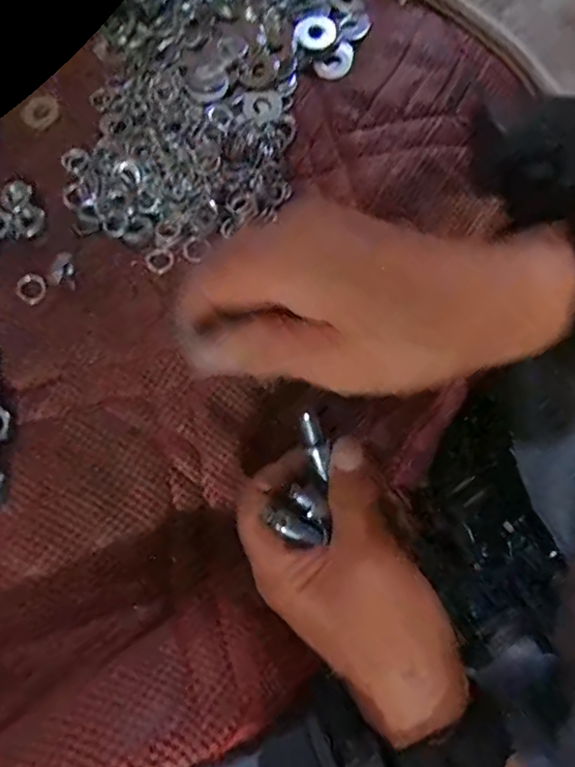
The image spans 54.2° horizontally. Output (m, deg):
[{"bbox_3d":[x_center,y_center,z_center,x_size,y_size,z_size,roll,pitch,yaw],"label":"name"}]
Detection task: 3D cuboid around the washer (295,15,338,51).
[{"bbox_3d":[0.016,-0.200,0.321,0.023,0.004,0.021,-41,94,-8],"label":"washer"}]

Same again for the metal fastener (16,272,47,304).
[{"bbox_3d":[-0.127,-0.048,0.277,0.016,0.004,0.015,0,74,0],"label":"metal fastener"}]

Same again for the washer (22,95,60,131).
[{"bbox_3d":[-0.141,-0.155,0.320,0.021,0.004,0.023,0,74,0],"label":"washer"}]

